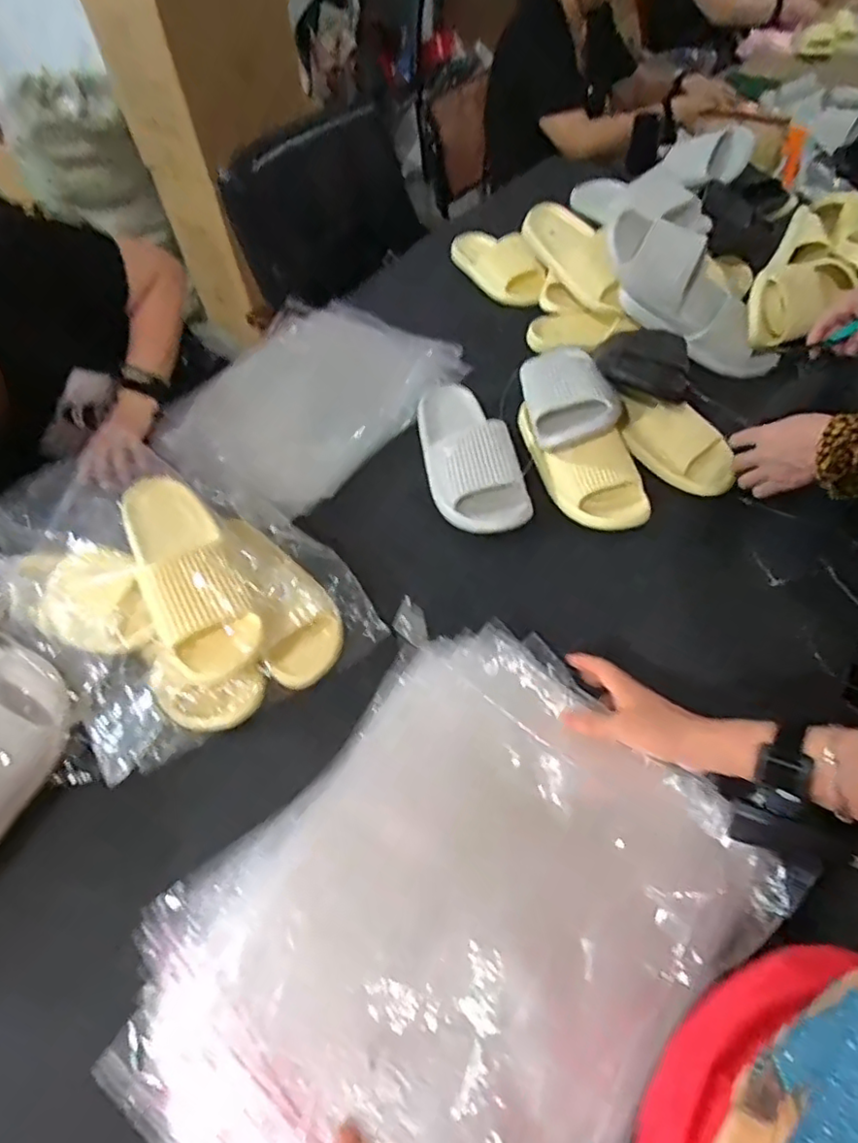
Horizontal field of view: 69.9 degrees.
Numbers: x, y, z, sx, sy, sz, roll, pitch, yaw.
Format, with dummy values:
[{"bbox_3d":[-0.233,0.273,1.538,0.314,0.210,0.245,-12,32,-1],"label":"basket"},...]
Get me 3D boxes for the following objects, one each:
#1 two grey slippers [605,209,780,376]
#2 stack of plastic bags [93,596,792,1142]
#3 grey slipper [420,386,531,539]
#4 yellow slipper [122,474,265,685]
[{"bbox_3d":[0.389,-0.412,0.921,0.312,0.103,0.119,42,62,-6],"label":"two grey slippers"},{"bbox_3d":[0.018,0.259,0.460,0.355,0.032,0.428,32,62,25],"label":"stack of plastic bags"},{"bbox_3d":[0.048,-0.171,0.829,0.114,0.059,0.278,-13,53,-5],"label":"grey slipper"},{"bbox_3d":[-0.253,-0.006,0.637,0.088,0.069,0.237,-26,55,-14],"label":"yellow slipper"}]

